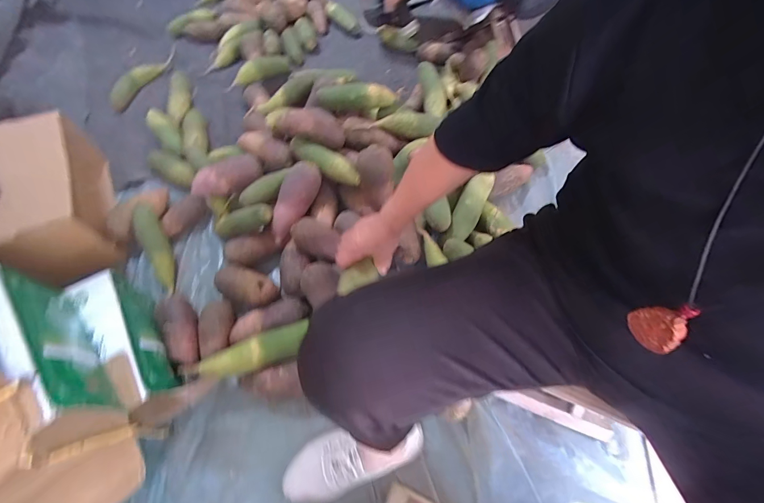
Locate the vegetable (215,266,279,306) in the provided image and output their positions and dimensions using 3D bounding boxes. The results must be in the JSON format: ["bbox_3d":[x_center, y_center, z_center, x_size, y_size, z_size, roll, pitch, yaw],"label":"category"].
[{"bbox_3d":[-0.287,0.076,0.740,0.130,0.070,0.072,12,61,7],"label":"vegetable"}]

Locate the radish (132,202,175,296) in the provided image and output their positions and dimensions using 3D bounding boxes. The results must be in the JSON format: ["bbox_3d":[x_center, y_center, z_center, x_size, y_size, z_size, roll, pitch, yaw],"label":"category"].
[{"bbox_3d":[-0.495,-0.006,0.763,0.047,0.040,0.209,-21,89,-11],"label":"radish"}]

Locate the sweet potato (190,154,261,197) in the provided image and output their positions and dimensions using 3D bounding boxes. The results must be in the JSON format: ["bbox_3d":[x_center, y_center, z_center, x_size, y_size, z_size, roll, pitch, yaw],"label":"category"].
[{"bbox_3d":[-0.370,-0.180,0.829,0.165,0.056,0.056,-40,67,-20],"label":"sweet potato"}]

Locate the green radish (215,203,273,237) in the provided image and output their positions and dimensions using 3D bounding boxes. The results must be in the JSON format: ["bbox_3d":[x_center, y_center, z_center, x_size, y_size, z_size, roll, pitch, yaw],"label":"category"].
[{"bbox_3d":[-0.317,-0.070,0.782,0.170,0.052,0.048,-12,56,29],"label":"green radish"}]

